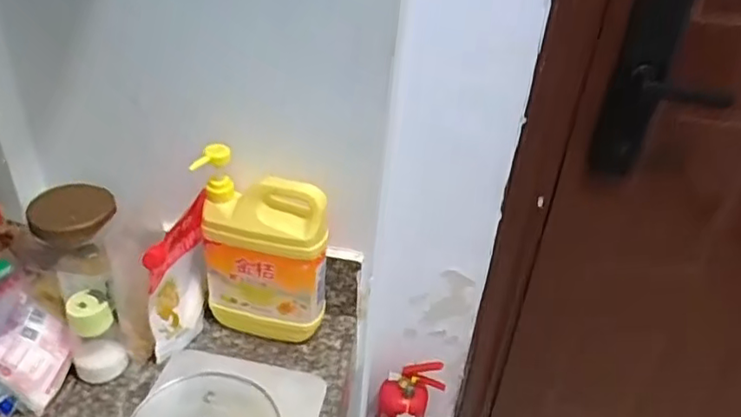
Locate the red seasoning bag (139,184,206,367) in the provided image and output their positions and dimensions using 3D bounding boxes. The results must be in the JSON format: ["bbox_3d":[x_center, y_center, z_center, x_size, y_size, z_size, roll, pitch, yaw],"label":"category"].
[{"bbox_3d":[-0.228,0.089,0.733,0.040,0.182,0.110,18,37,19],"label":"red seasoning bag"}]

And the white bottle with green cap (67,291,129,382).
[{"bbox_3d":[-0.314,0.149,0.701,0.052,0.114,0.047,-17,40,-28],"label":"white bottle with green cap"}]

